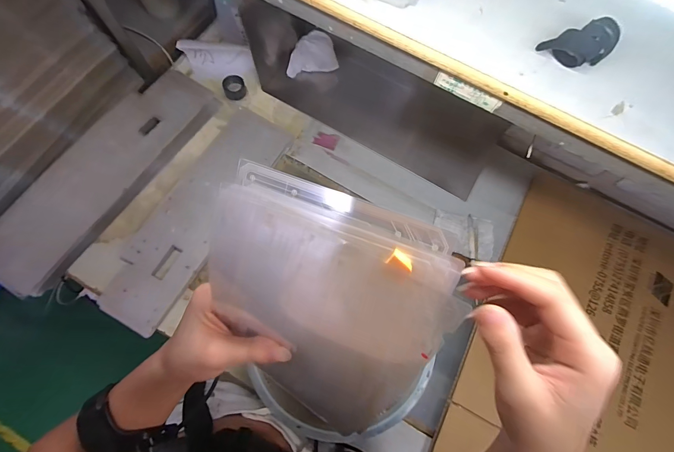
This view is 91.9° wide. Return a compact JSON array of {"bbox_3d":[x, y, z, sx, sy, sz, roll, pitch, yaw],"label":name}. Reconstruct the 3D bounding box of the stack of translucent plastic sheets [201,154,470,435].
[{"bbox_3d":[-0.005,0.050,0.189,0.118,0.147,0.017,14,30,12],"label":"stack of translucent plastic sheets"}]

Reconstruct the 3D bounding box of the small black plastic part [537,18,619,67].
[{"bbox_3d":[0.192,-0.142,0.255,0.050,0.023,0.026,-7,73,-7],"label":"small black plastic part"}]

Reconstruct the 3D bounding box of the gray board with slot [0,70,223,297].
[{"bbox_3d":[-0.395,-0.101,0.560,0.124,0.026,0.442,35,75,-4],"label":"gray board with slot"}]

